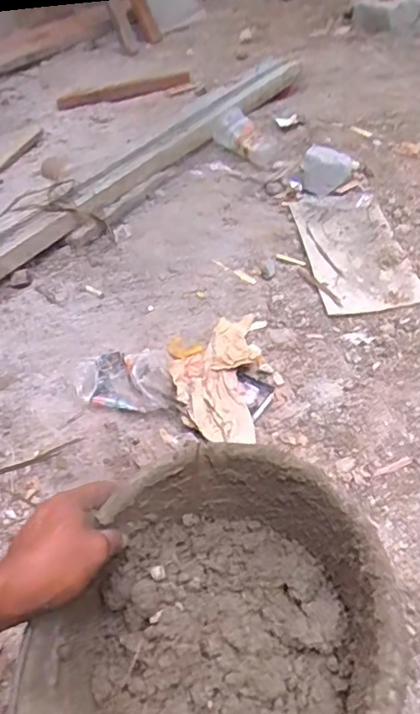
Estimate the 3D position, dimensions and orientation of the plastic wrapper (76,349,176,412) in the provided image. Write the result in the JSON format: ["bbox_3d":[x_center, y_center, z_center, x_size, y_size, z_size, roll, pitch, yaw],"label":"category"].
[{"bbox_3d":[-0.131,0.027,0.822,0.146,0.048,0.115,-9,54,-1],"label":"plastic wrapper"}]

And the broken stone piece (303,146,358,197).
[{"bbox_3d":[0.274,-0.425,1.262,0.119,0.064,0.119,3,47,12],"label":"broken stone piece"}]

